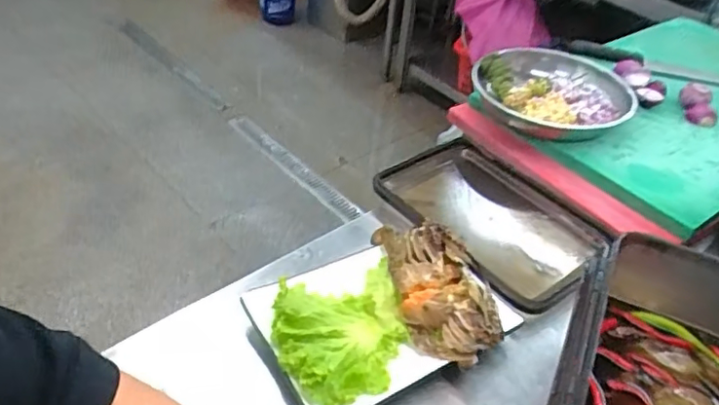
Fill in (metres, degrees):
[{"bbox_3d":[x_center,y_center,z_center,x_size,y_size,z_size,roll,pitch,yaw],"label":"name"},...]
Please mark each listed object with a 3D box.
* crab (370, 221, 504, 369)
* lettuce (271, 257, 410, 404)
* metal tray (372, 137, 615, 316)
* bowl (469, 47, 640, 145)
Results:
[{"bbox_3d":[0.089,0.088,0.636,0.104,0.041,0.186,-4,41,-13],"label":"crab"},{"bbox_3d":[-0.013,0.128,0.589,0.143,0.030,0.141,-10,43,-19],"label":"lettuce"},{"bbox_3d":[0.175,0.020,0.792,0.200,0.057,0.302,-22,48,-30],"label":"metal tray"},{"bbox_3d":[0.304,-0.175,0.923,0.241,0.048,0.207,10,40,3],"label":"bowl"}]

